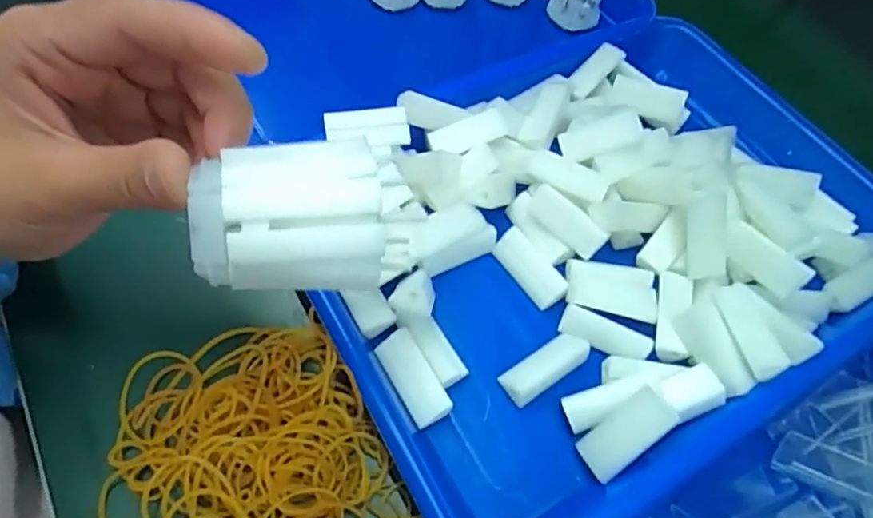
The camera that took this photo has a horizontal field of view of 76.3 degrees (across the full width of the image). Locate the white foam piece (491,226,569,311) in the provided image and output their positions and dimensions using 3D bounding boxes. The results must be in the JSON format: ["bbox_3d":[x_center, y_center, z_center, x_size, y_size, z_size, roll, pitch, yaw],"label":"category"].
[{"bbox_3d":[0.051,0.005,0.308,0.021,0.008,0.045,-44,69,7],"label":"white foam piece"}]

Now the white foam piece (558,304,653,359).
[{"bbox_3d":[0.088,0.039,0.291,0.046,0.007,0.018,26,64,12],"label":"white foam piece"}]

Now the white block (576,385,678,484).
[{"bbox_3d":[0.085,0.079,0.250,0.046,0.006,0.020,-47,68,15],"label":"white block"}]

